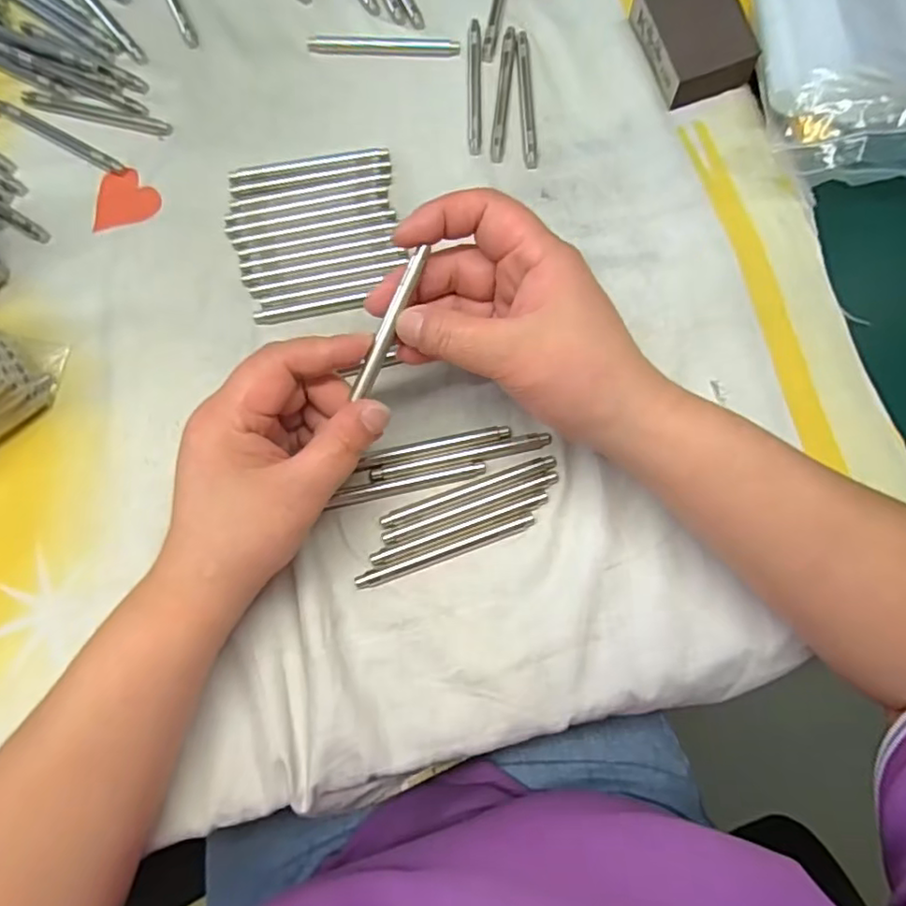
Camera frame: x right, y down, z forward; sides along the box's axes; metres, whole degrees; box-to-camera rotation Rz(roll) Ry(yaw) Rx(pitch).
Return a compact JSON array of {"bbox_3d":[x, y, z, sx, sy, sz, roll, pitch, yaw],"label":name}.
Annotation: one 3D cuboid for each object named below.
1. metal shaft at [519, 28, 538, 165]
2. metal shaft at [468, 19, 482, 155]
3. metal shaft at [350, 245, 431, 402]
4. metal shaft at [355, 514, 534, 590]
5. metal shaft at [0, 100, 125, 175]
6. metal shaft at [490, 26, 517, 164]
[{"bbox_3d":[0.044,-0.213,0.374,0.008,0.005,0.092,-2,77,-1],"label":"metal shaft"},{"bbox_3d":[0.013,-0.222,0.376,0.008,0.004,0.091,0,77,0],"label":"metal shaft"},{"bbox_3d":[-0.027,-0.056,0.270,0.007,0.004,0.069,26,99,6],"label":"metal shaft"},{"bbox_3d":[-0.004,0.049,0.311,0.092,0.004,0.009,-20,77,-5],"label":"metal shaft"},{"bbox_3d":[-0.233,-0.187,0.368,0.090,0.004,0.009,30,78,6],"label":"metal shaft"},{"bbox_3d":[0.030,-0.217,0.375,0.008,0.004,0.094,7,77,1],"label":"metal shaft"}]

